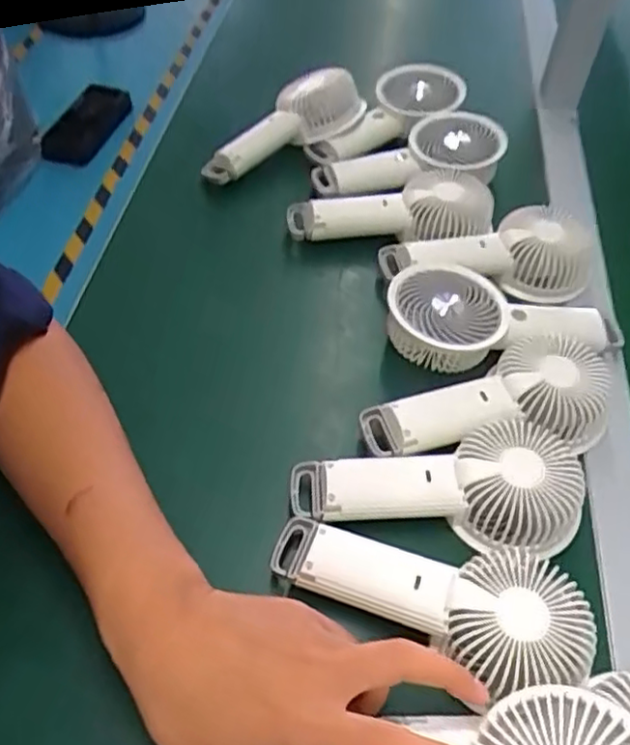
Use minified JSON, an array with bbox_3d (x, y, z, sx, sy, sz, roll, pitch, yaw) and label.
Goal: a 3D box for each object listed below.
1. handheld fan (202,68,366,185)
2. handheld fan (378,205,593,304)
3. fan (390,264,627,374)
[{"bbox_3d":[-0.036,-0.238,0.646,0.173,0.048,0.069,-34,60,-12],"label":"handheld fan"},{"bbox_3d":[0.141,-0.098,0.561,0.175,0.049,0.083,-5,52,-6],"label":"handheld fan"},{"bbox_3d":[0.143,-0.040,0.504,0.177,0.054,0.089,9,52,5],"label":"fan"}]

